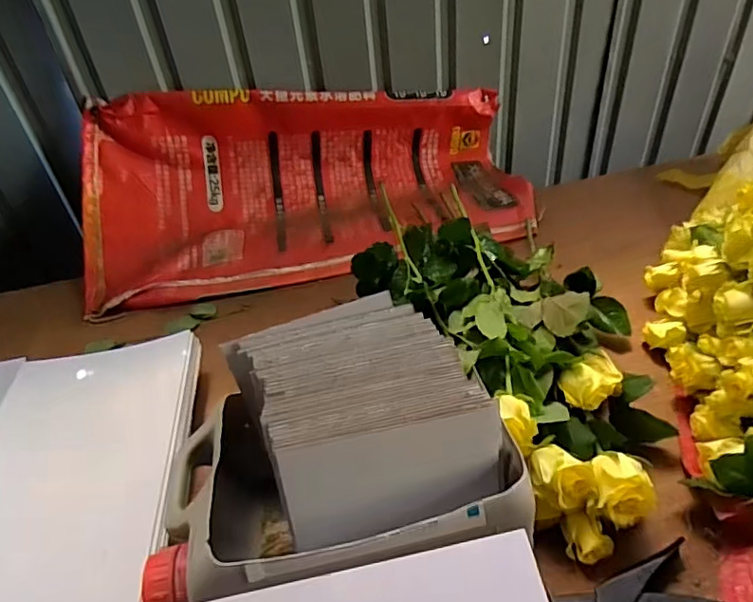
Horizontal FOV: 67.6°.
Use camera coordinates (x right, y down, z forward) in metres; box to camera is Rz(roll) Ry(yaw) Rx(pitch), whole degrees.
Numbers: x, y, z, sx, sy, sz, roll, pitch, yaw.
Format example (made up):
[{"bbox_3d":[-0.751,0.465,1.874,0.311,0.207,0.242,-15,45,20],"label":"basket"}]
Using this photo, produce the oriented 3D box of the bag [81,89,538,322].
[{"bbox_3d":[-0.105,-0.191,0.874,0.707,0.195,0.294,-12,40,-6],"label":"bag"}]

